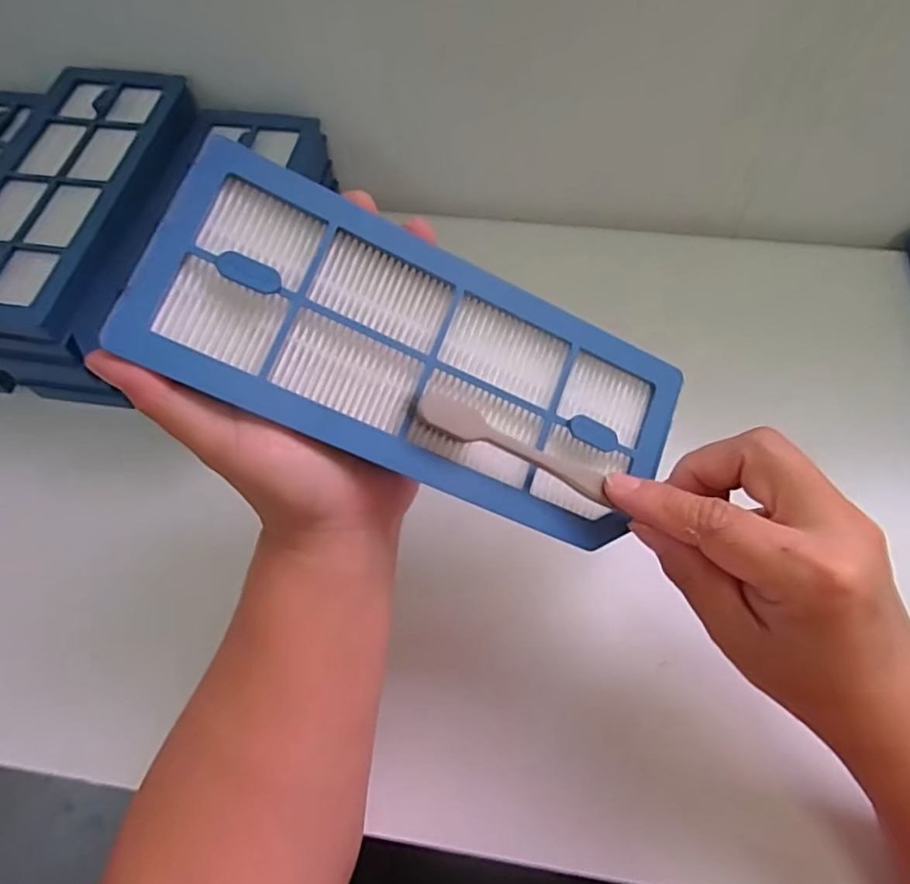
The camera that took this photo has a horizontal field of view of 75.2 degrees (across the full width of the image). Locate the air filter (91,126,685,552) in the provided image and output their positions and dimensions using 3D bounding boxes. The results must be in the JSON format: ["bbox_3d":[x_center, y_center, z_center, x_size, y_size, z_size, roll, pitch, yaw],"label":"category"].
[{"bbox_3d":[-0.010,-0.032,0.223,0.202,0.013,0.087,23,77,-12],"label":"air filter"}]

